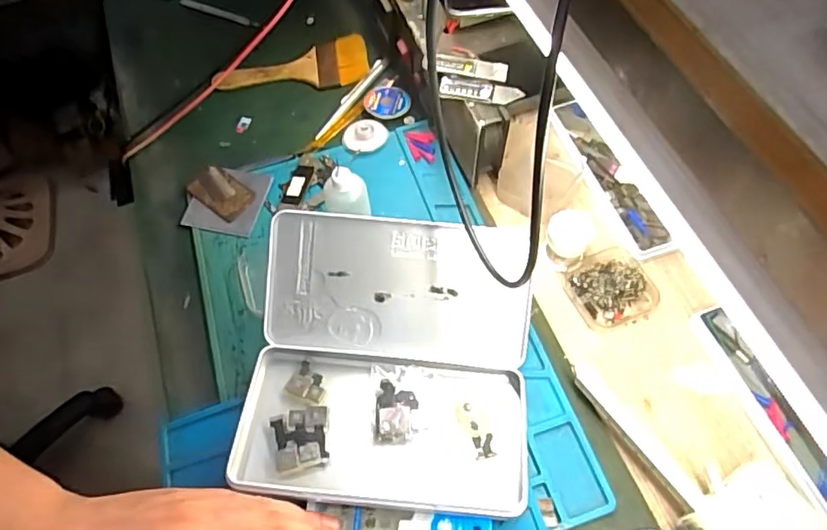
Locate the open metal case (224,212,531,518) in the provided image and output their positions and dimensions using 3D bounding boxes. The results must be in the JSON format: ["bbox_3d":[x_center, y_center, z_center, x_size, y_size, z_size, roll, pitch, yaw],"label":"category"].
[{"bbox_3d":[-0.019,0.068,0.404,0.201,0.079,0.189,3,61,5],"label":"open metal case"}]

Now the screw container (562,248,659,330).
[{"bbox_3d":[0.164,0.017,0.464,0.068,0.013,0.062,-17,61,-6],"label":"screw container"}]

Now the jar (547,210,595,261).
[{"bbox_3d":[0.131,-0.024,0.475,0.039,0.022,0.039,-2,83,13],"label":"jar"}]

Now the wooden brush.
[{"bbox_3d":[-0.126,-0.206,0.598,0.156,0.015,0.061,-11,61,-3],"label":"wooden brush"}]

